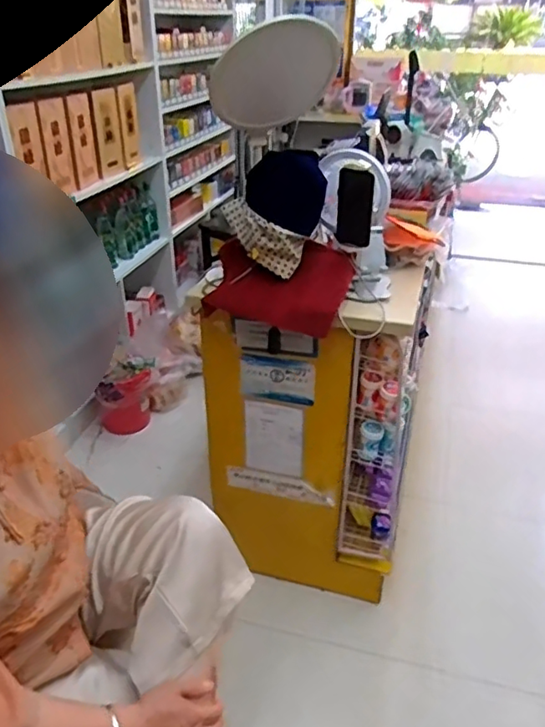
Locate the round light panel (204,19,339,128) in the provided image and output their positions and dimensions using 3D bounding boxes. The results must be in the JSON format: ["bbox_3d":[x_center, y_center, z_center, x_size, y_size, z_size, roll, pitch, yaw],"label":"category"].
[{"bbox_3d":[0.002,-0.530,1.076,0.241,0.177,0.052,0,31,-1],"label":"round light panel"}]

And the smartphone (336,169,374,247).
[{"bbox_3d":[0.168,-0.321,1.202,0.080,0.166,0.011,25,48,28],"label":"smartphone"}]

